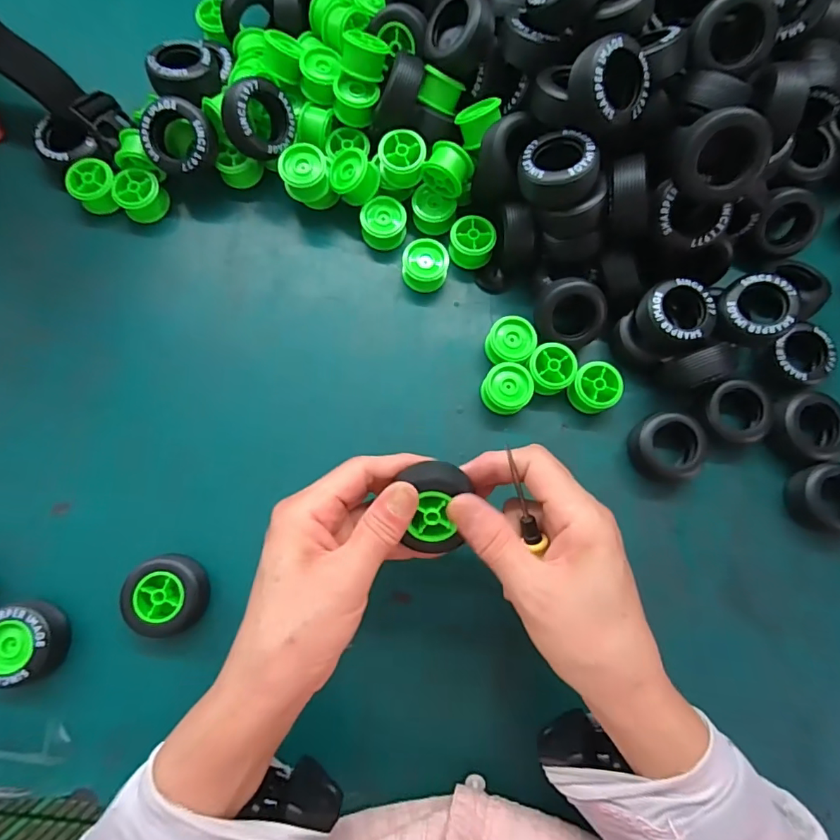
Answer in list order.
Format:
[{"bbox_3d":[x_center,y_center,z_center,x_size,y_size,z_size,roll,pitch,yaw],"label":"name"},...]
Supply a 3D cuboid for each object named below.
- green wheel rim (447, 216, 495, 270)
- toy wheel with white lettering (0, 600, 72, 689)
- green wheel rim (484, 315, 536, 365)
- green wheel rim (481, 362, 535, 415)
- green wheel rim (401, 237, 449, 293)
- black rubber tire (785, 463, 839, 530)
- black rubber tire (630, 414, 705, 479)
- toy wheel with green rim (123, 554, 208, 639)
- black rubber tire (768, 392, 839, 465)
[{"bbox_3d":[0.039,-0.135,0.371,0.032,0.021,0.031,2,80,-1],"label":"green wheel rim"},{"bbox_3d":[-0.251,0.141,0.309,0.043,0.025,0.048,-7,81,-3],"label":"toy wheel with white lettering"},{"bbox_3d":[0.066,-0.056,0.359,0.034,0.022,0.033,5,80,-1],"label":"green wheel rim"},{"bbox_3d":[0.062,-0.022,0.353,0.036,0.022,0.034,0,80,-1],"label":"green wheel rim"},{"bbox_3d":[0.004,-0.115,0.367,0.033,0.024,0.032,10,80,0],"label":"green wheel rim"},{"bbox_3d":[0.289,0.054,0.344,0.047,0.023,0.043,10,80,0],"label":"black rubber tire"},{"bbox_3d":[0.176,0.020,0.347,0.050,0.024,0.044,10,80,0],"label":"black rubber tire"},{"bbox_3d":[-0.164,0.113,0.317,0.045,0.024,0.048,0,80,-1],"label":"toy wheel with green rim"},{"bbox_3d":[0.277,0.006,0.351,0.048,0.022,0.049,0,80,-1],"label":"black rubber tire"}]

